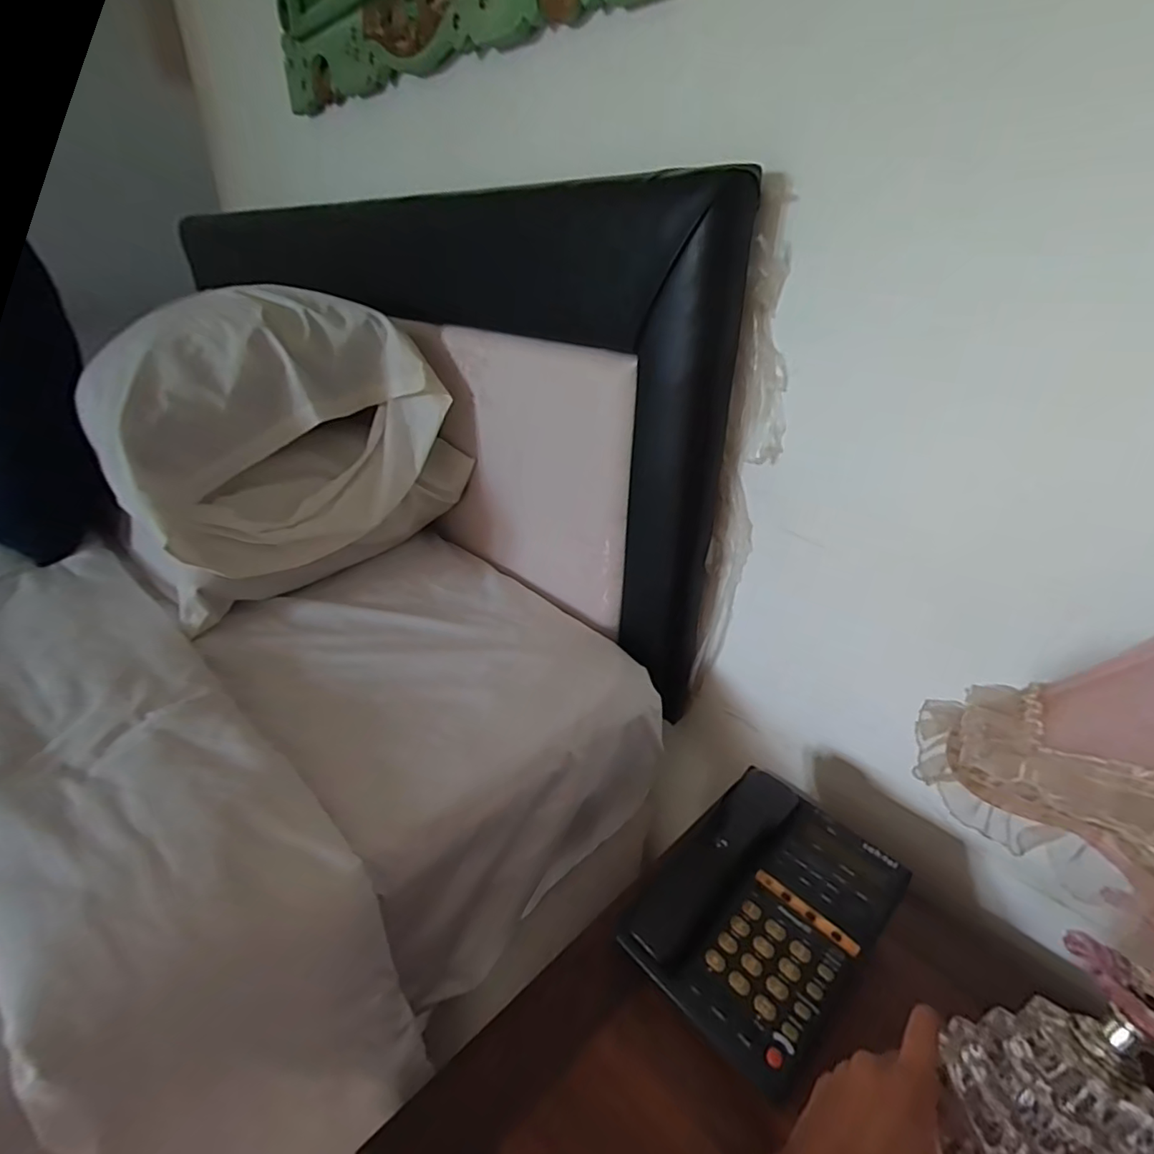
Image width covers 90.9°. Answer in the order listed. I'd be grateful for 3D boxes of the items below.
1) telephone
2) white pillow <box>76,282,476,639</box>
[{"bbox_3d":[0.163,0.278,0.495,0.162,0.074,0.209,27,37,37],"label":"telephone"},{"bbox_3d":[-0.390,-0.181,0.768,0.269,0.343,0.380,23,35,32],"label":"white pillow"}]

